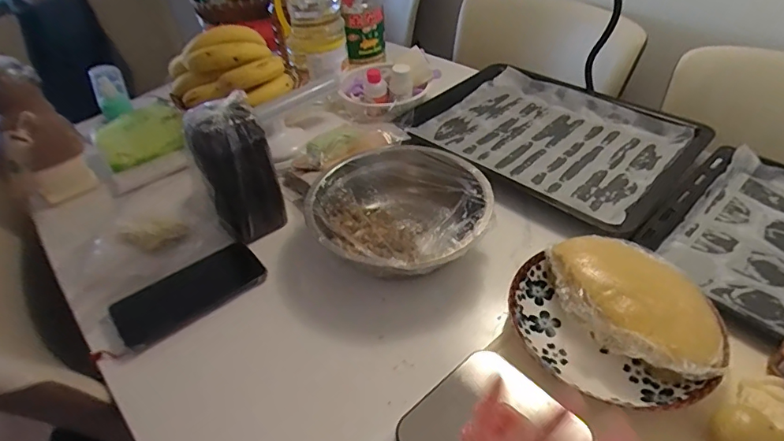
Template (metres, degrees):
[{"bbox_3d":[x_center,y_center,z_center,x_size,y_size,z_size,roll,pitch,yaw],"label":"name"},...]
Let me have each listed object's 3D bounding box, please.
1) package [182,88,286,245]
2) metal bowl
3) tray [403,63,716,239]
[{"bbox_3d":[-0.187,-0.051,0.585,0.083,0.188,0.056,-21,45,-20],"label":"package"},{"bbox_3d":[0.009,-0.006,0.578,0.201,0.073,0.206,-1,42,1],"label":"metal bowl"},{"bbox_3d":[0.244,-0.132,0.738,0.380,0.036,0.287,32,52,32],"label":"tray"}]

